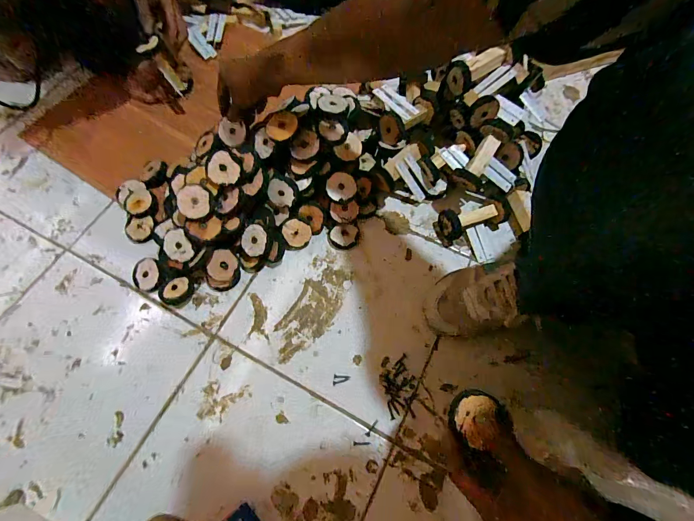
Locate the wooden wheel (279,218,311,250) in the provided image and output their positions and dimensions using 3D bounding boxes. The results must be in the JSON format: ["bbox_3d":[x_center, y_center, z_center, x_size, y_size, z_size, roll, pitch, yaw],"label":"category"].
[{"bbox_3d":[-0.083,-0.045,0.542,0.050,0.016,0.053,0,110,0],"label":"wooden wheel"}]

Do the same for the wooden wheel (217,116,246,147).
[{"bbox_3d":[-0.186,-0.207,0.533,0.043,0.007,0.039,-8,111,-13],"label":"wooden wheel"}]

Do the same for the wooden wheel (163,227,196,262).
[{"bbox_3d":[-0.248,-0.021,0.477,0.039,0.007,0.048,-23,100,6],"label":"wooden wheel"}]

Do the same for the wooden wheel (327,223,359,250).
[{"bbox_3d":[-0.007,-0.040,0.552,0.050,0.018,0.043,4,69,0],"label":"wooden wheel"}]

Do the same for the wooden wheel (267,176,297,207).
[{"bbox_3d":[-0.101,-0.105,0.504,0.046,0.046,0.007,-3,33,17],"label":"wooden wheel"}]

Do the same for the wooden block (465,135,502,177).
[{"bbox_3d":[0.215,-0.166,0.517,0.028,0.060,0.010,34,27,11],"label":"wooden block"}]

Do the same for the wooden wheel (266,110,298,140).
[{"bbox_3d":[-0.094,-0.202,0.482,0.044,0.013,0.058,11,68,4],"label":"wooden wheel"}]

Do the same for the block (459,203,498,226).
[{"bbox_3d":[0.216,-0.075,0.542,0.066,0.007,0.026,-17,62,-3],"label":"block"}]

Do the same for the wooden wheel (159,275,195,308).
[{"bbox_3d":[-0.269,0.047,0.511,0.047,0.023,0.049,0,69,-1],"label":"wooden wheel"}]

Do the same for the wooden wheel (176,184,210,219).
[{"bbox_3d":[-0.218,-0.084,0.462,0.041,0.004,0.047,-4,87,-26],"label":"wooden wheel"}]

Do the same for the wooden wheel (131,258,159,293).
[{"bbox_3d":[-0.318,0.022,0.517,0.044,0.014,0.048,0,69,-1],"label":"wooden wheel"}]

